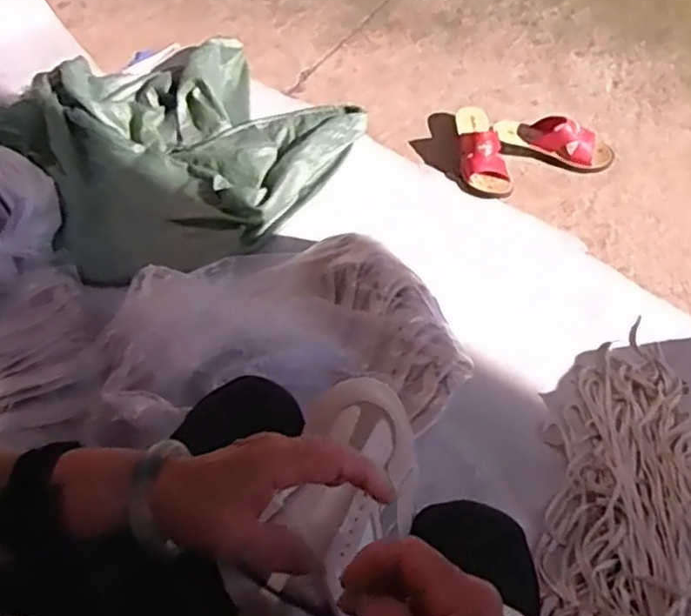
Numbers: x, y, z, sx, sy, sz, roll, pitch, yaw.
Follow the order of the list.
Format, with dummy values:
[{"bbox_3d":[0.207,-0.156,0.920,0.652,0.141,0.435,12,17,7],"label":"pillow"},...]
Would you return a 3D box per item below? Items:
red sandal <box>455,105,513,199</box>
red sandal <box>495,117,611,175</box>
[{"bbox_3d":[0.267,-0.311,1.302,0.105,0.085,0.200,0,57,-1],"label":"red sandal"},{"bbox_3d":[0.408,-0.330,1.319,0.222,0.076,0.084,17,58,10],"label":"red sandal"}]

